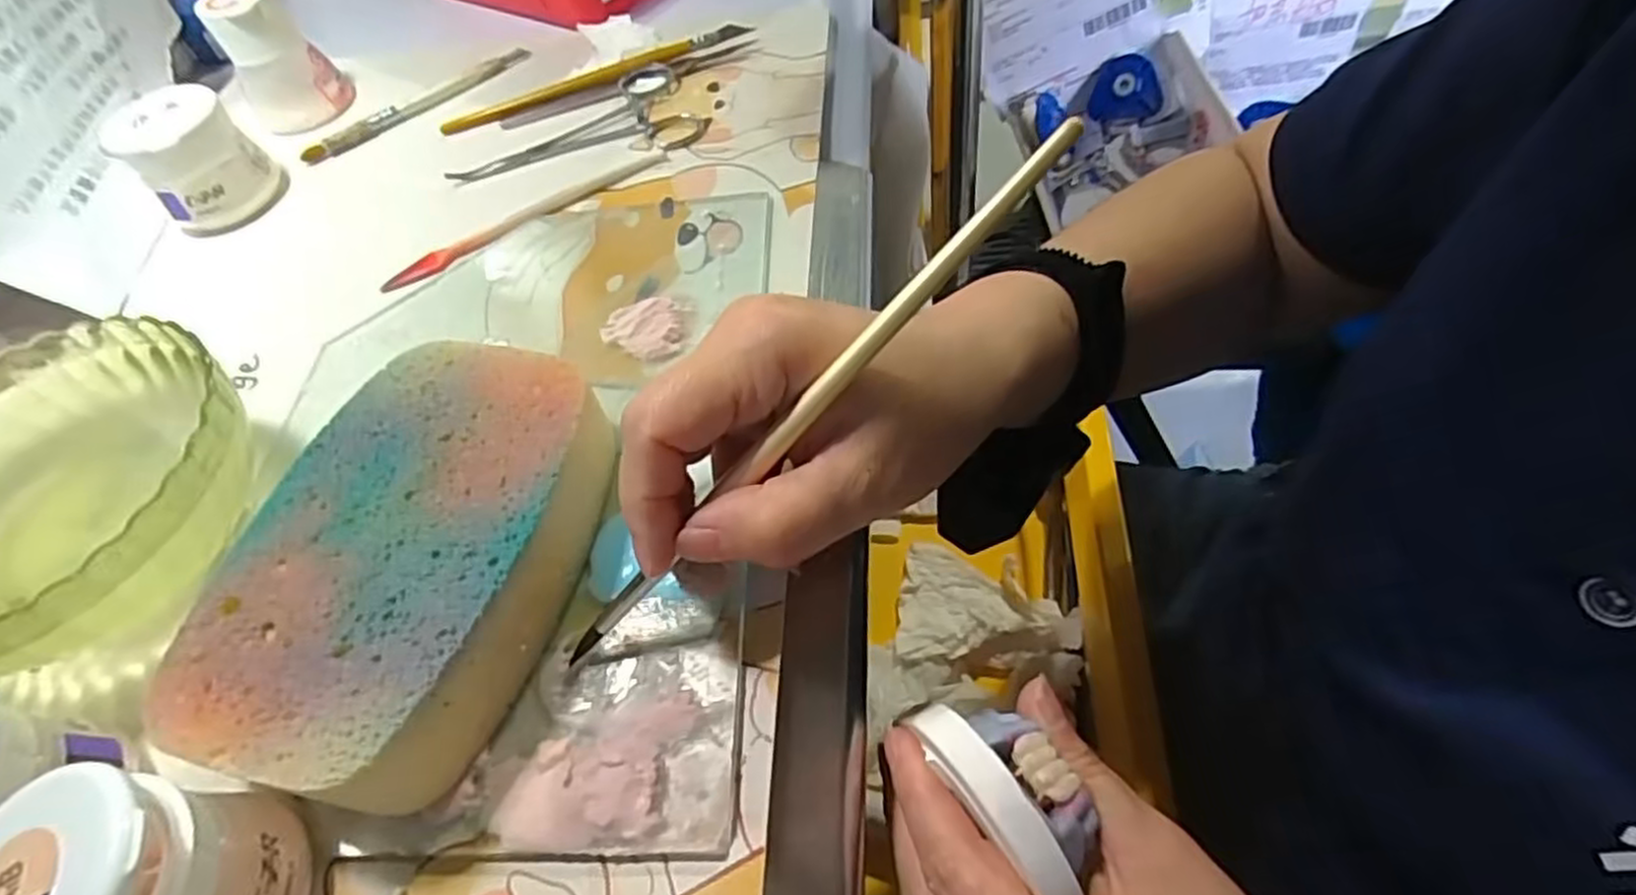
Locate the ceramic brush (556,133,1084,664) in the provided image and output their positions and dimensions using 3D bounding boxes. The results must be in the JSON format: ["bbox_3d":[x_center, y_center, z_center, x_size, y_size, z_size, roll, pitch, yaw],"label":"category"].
[{"bbox_3d":[-0.006,-0.005,0.196,0.188,0.008,0.007,-46,58,19],"label":"ceramic brush"}]

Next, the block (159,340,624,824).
[{"bbox_3d":[-0.118,0.029,0.228,0.089,0.034,0.132,12,58,16],"label":"block"}]

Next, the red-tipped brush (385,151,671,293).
[{"bbox_3d":[-0.132,-0.105,0.355,0.136,0.013,0.012,-32,57,-15],"label":"red-tipped brush"}]

